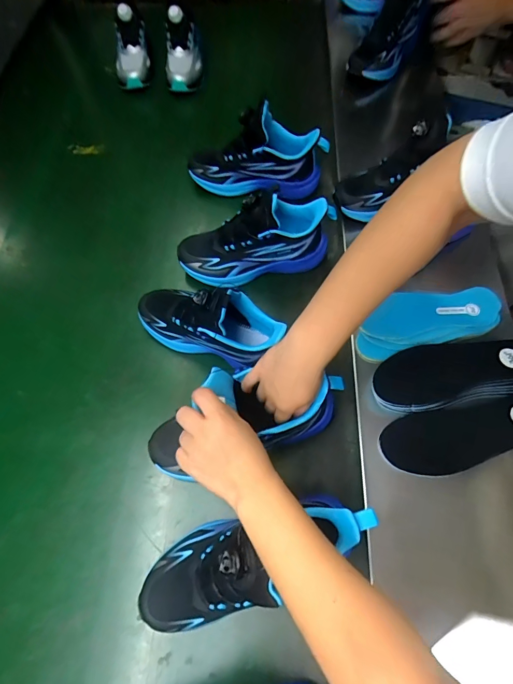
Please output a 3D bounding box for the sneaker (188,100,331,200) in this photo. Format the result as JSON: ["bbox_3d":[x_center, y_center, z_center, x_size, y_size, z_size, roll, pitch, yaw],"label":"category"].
[{"bbox_3d":[-0.003,-0.339,0.638,0.246,0.128,0.086,10,67,7],"label":"sneaker"}]

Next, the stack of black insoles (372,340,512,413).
[{"bbox_3d":[0.262,0.041,0.481,0.213,0.028,0.082,-10,69,-2],"label":"stack of black insoles"}]

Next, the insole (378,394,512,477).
[{"bbox_3d":[0.264,0.118,0.454,0.211,0.015,0.076,-10,77,-2],"label":"insole"}]

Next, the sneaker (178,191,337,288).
[{"bbox_3d":[-0.003,-0.162,0.559,0.247,0.129,0.081,-15,63,8],"label":"sneaker"}]

